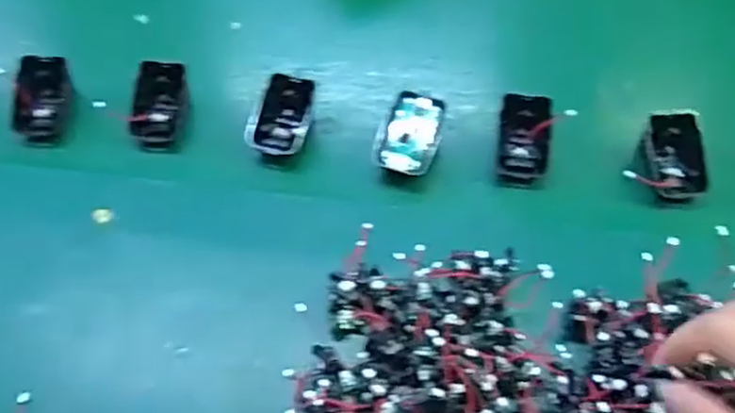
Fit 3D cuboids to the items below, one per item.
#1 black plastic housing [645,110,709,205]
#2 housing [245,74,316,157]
[{"bbox_3d":[0.246,-0.039,0.565,0.047,0.017,0.074,-3,80,-7],"label":"black plastic housing"},{"bbox_3d":[-0.071,-0.074,0.584,0.049,0.038,0.062,9,55,4],"label":"housing"}]

